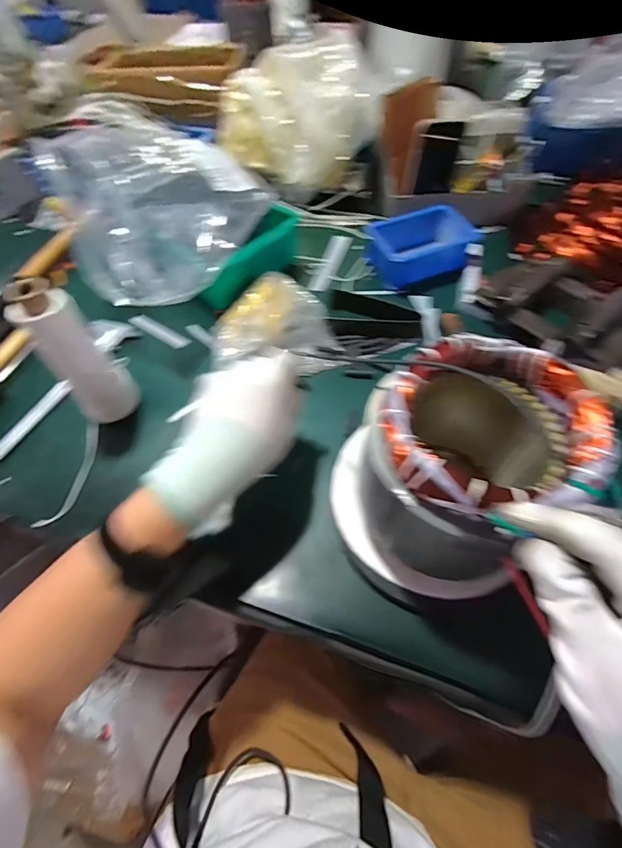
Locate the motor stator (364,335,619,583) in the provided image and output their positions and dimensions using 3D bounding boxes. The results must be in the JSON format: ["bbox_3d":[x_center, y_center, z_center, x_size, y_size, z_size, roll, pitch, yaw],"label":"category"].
[{"bbox_3d":[0.120,0.031,0.307,0.129,0.162,0.145,22,68,13],"label":"motor stator"}]

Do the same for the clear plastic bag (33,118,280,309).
[{"bbox_3d":[-0.202,-0.272,0.509,0.216,0.138,0.241,29,64,19],"label":"clear plastic bag"}]

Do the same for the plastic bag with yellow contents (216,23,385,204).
[{"bbox_3d":[-0.028,-0.488,0.633,0.235,0.162,0.160,-16,65,-4],"label":"plastic bag with yellow contents"}]

